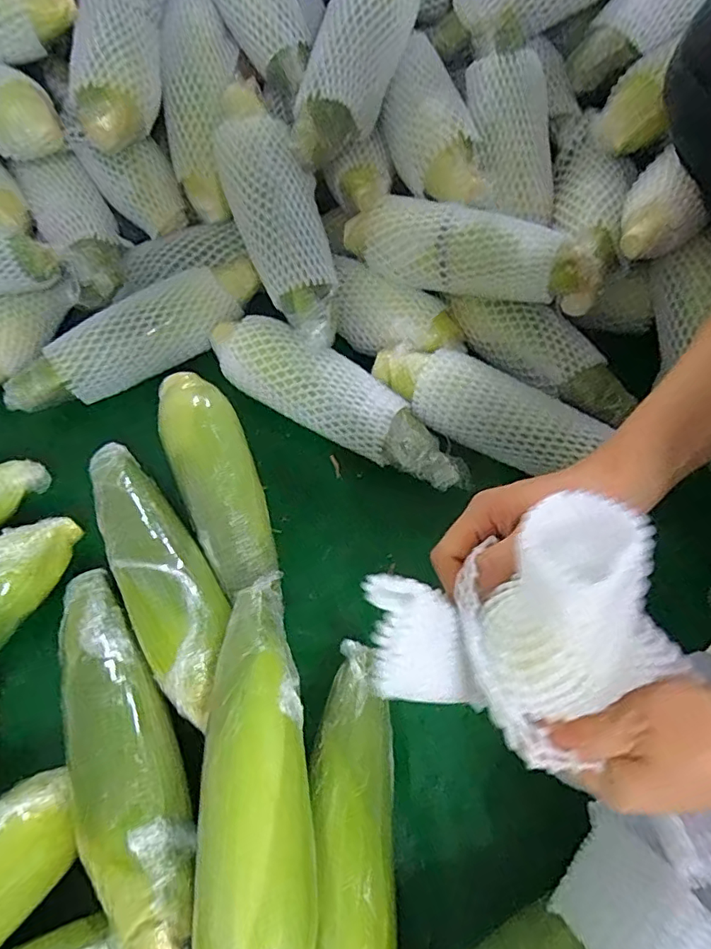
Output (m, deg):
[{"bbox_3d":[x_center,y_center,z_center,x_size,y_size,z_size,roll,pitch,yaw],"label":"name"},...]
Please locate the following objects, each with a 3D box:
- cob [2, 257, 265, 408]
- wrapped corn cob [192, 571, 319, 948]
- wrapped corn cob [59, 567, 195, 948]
[{"bbox_3d":[-0.211,-0.134,0.530,0.257,0.049,0.070,-33,66,-15],"label":"cob"},{"bbox_3d":[-0.056,0.175,0.316,0.058,0.049,0.242,-5,62,-2],"label":"wrapped corn cob"},{"bbox_3d":[-0.149,0.171,0.350,0.057,0.057,0.265,-24,64,-11],"label":"wrapped corn cob"}]

